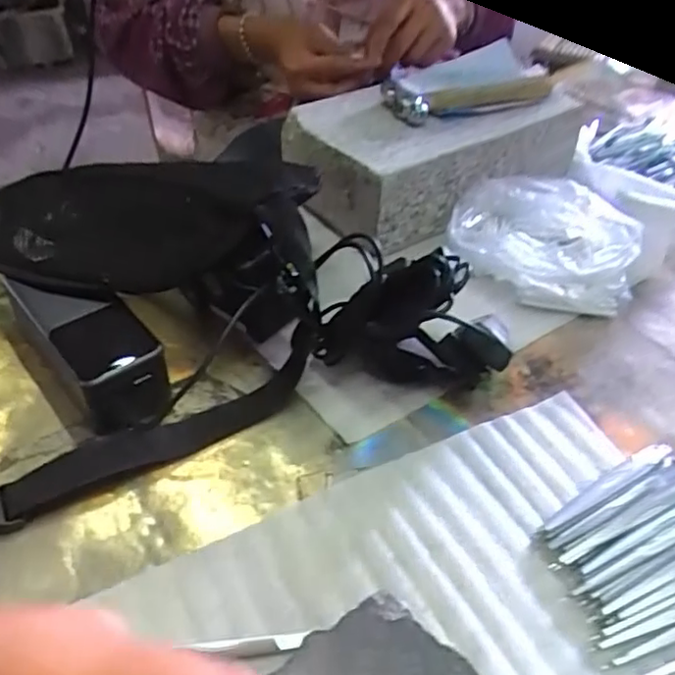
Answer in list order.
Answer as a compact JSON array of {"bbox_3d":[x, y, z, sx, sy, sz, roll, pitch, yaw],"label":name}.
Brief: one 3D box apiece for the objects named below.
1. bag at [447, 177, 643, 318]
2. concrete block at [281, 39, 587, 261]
[{"bbox_3d":[0.158,-0.078,0.524,0.139,0.049,0.128,4,42,2],"label":"bag"},{"bbox_3d":[0.085,-0.175,0.590,0.247,0.072,0.139,-25,49,-26],"label":"concrete block"}]

